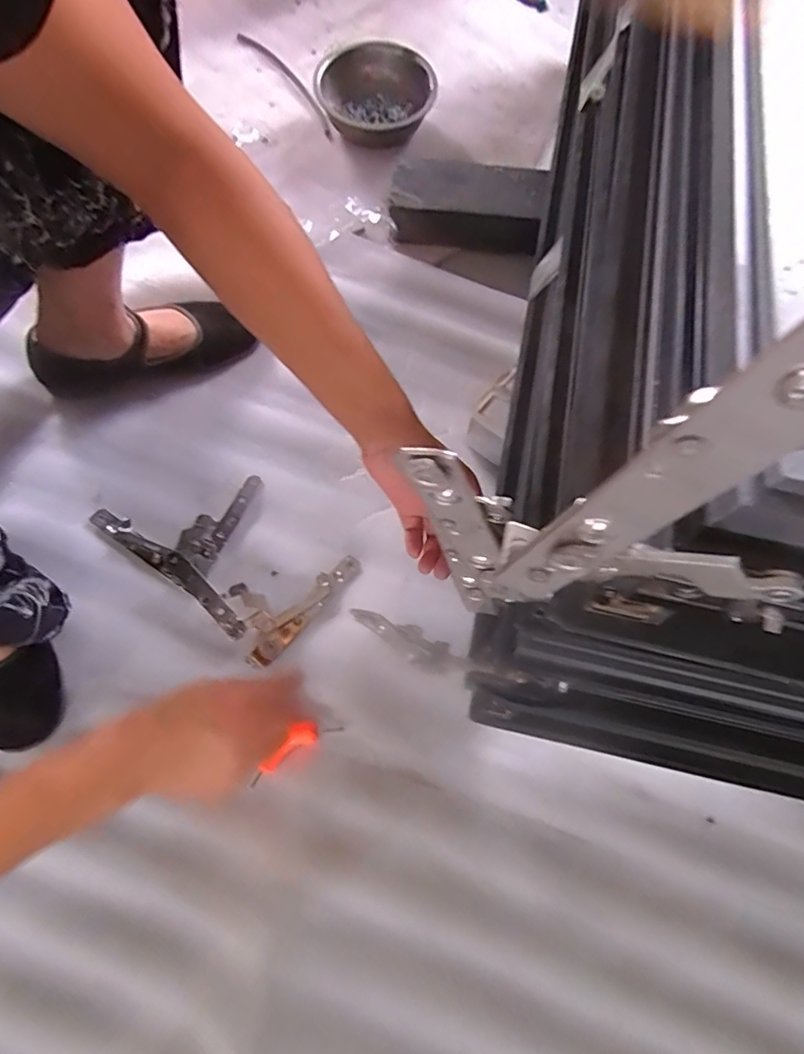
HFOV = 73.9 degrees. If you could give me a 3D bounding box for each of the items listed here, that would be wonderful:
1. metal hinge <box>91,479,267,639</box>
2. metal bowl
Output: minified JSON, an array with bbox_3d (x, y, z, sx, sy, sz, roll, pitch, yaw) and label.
[{"bbox_3d":[-0.205,-0.003,0.566,0.211,0.027,0.143,35,71,12],"label":"metal hinge"},{"bbox_3d":[-0.041,-0.669,0.829,0.161,0.073,0.153,1,68,-2],"label":"metal bowl"}]

